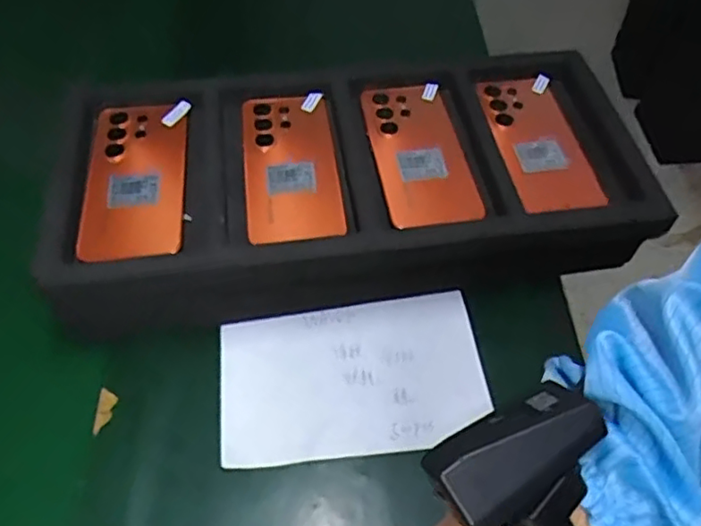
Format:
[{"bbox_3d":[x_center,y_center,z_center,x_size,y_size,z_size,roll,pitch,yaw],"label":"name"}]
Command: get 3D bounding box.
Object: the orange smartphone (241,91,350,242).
[{"bbox_3d":[-0.051,-0.086,0.535,0.076,0.006,0.162,-6,54,-5],"label":"orange smartphone"}]

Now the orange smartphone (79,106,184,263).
[{"bbox_3d":[-0.176,-0.070,0.519,0.075,0.012,0.159,-5,54,-4],"label":"orange smartphone"}]

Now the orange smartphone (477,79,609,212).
[{"bbox_3d":[0.168,-0.109,0.562,0.073,0.013,0.163,-7,54,-5],"label":"orange smartphone"}]

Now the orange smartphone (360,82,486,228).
[{"bbox_3d":[0.060,-0.098,0.550,0.078,0.012,0.175,-8,54,-6],"label":"orange smartphone"}]

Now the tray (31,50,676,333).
[{"bbox_3d":[-0.005,-0.073,0.564,0.472,0.088,0.237,-9,55,-7],"label":"tray"}]

